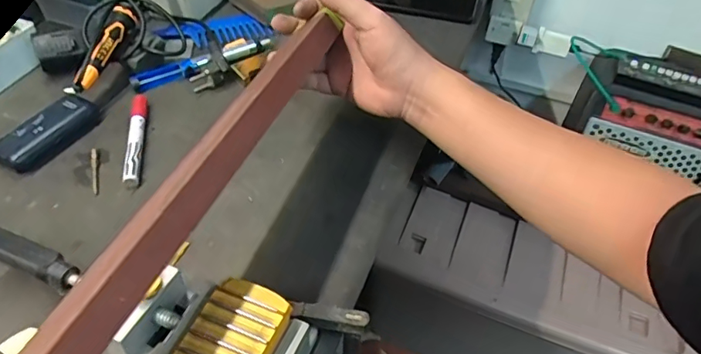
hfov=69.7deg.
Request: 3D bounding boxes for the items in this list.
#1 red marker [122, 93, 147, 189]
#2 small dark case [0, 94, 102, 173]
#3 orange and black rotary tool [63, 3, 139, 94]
[{"bbox_3d":[-0.235,-0.043,0.552,0.018,0.015,0.135,-7,47,-8],"label":"red marker"},{"bbox_3d":[-0.330,-0.051,0.551,0.048,0.026,0.108,22,50,18],"label":"small dark case"},{"bbox_3d":[-0.294,-0.150,0.596,0.027,0.024,0.128,12,63,10],"label":"orange and black rotary tool"}]

